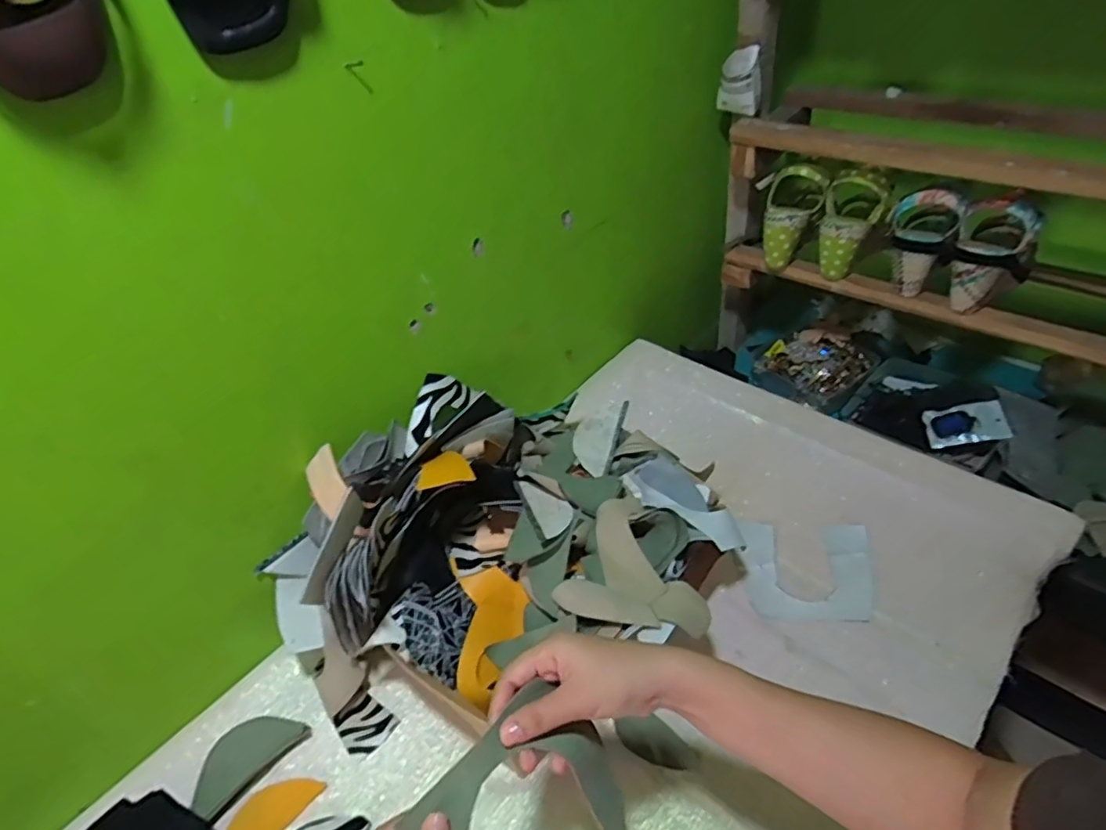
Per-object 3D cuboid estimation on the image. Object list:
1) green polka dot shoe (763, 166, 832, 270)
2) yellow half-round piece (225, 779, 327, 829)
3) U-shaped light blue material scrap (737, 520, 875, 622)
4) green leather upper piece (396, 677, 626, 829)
[{"bbox_3d":[0.341,-0.288,0.901,0.073,0.148,0.062,30,28,34],"label":"green polka dot shoe"},{"bbox_3d":[-0.271,0.376,0.572,0.047,0.004,0.105,31,55,35],"label":"yellow half-round piece"},{"bbox_3d":[0.284,0.174,0.695,0.137,0.009,0.123,6,48,12],"label":"U-shaped light blue material scrap"},{"bbox_3d":[-0.015,0.249,0.386,0.129,0.037,0.107,-37,78,-22],"label":"green leather upper piece"}]

